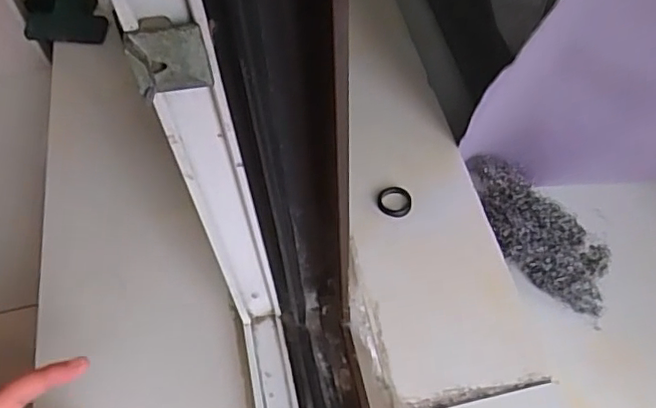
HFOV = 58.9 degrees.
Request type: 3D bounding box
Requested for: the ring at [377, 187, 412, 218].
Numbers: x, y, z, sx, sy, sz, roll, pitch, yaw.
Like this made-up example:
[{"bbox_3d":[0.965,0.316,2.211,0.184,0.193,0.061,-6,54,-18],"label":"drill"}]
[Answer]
[{"bbox_3d":[0.044,-0.001,0.381,0.022,0.004,0.021,-1,57,2],"label":"ring"}]

